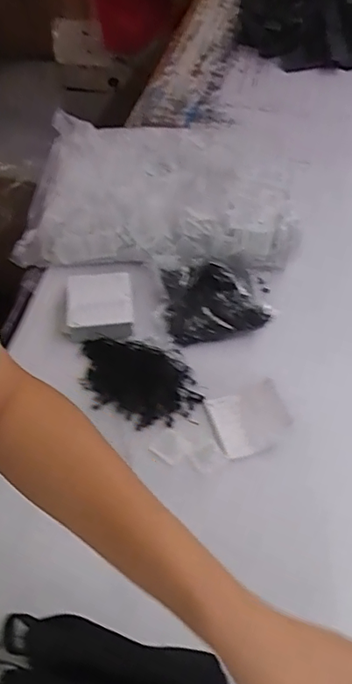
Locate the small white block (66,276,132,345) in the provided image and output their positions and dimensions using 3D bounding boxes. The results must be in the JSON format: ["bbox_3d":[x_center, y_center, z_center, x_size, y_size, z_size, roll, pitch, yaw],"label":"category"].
[{"bbox_3d":[-0.115,-0.051,0.797,0.101,0.041,0.107,-4,50,-5],"label":"small white block"}]

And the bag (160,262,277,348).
[{"bbox_3d":[0.061,-0.059,0.796,0.156,0.057,0.112,-1,50,-3],"label":"bag"}]

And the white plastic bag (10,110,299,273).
[{"bbox_3d":[-0.023,-0.254,0.944,0.453,0.097,0.340,8,50,5],"label":"white plastic bag"}]

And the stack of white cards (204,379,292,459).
[{"bbox_3d":[0.097,0.101,0.702,0.103,0.011,0.090,-17,53,-15],"label":"stack of white cards"}]

